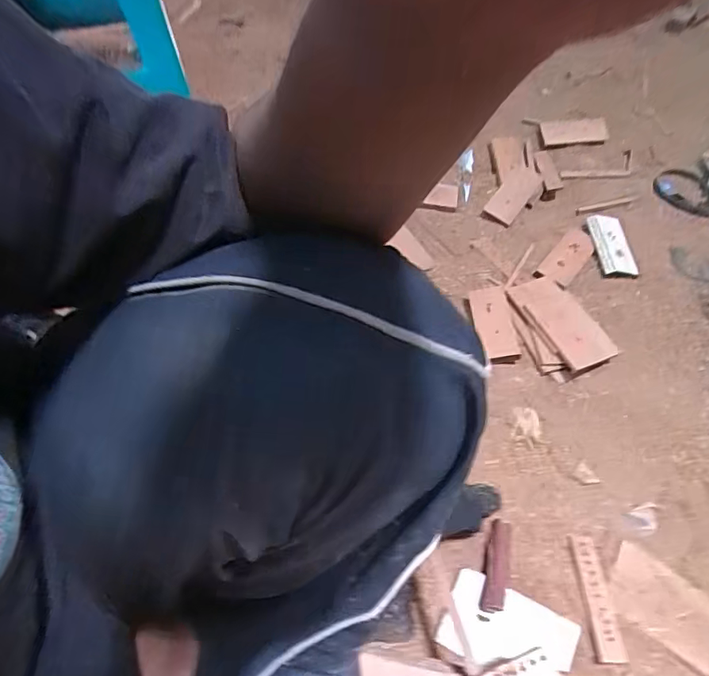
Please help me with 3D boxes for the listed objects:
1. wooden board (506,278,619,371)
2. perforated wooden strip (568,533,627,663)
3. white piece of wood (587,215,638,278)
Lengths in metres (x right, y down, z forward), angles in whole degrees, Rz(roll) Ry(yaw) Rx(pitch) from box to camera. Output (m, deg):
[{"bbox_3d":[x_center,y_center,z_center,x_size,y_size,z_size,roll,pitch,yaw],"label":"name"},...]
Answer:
[{"bbox_3d":[0.313,-0.028,0.752,0.093,0.015,0.160,-25,63,-14],"label":"wooden board"},{"bbox_3d":[0.269,0.287,0.554,0.032,0.007,0.124,-1,60,-1],"label":"perforated wooden strip"},{"bbox_3d":[0.430,-0.158,0.835,0.054,0.014,0.135,0,60,-1],"label":"white piece of wood"}]

